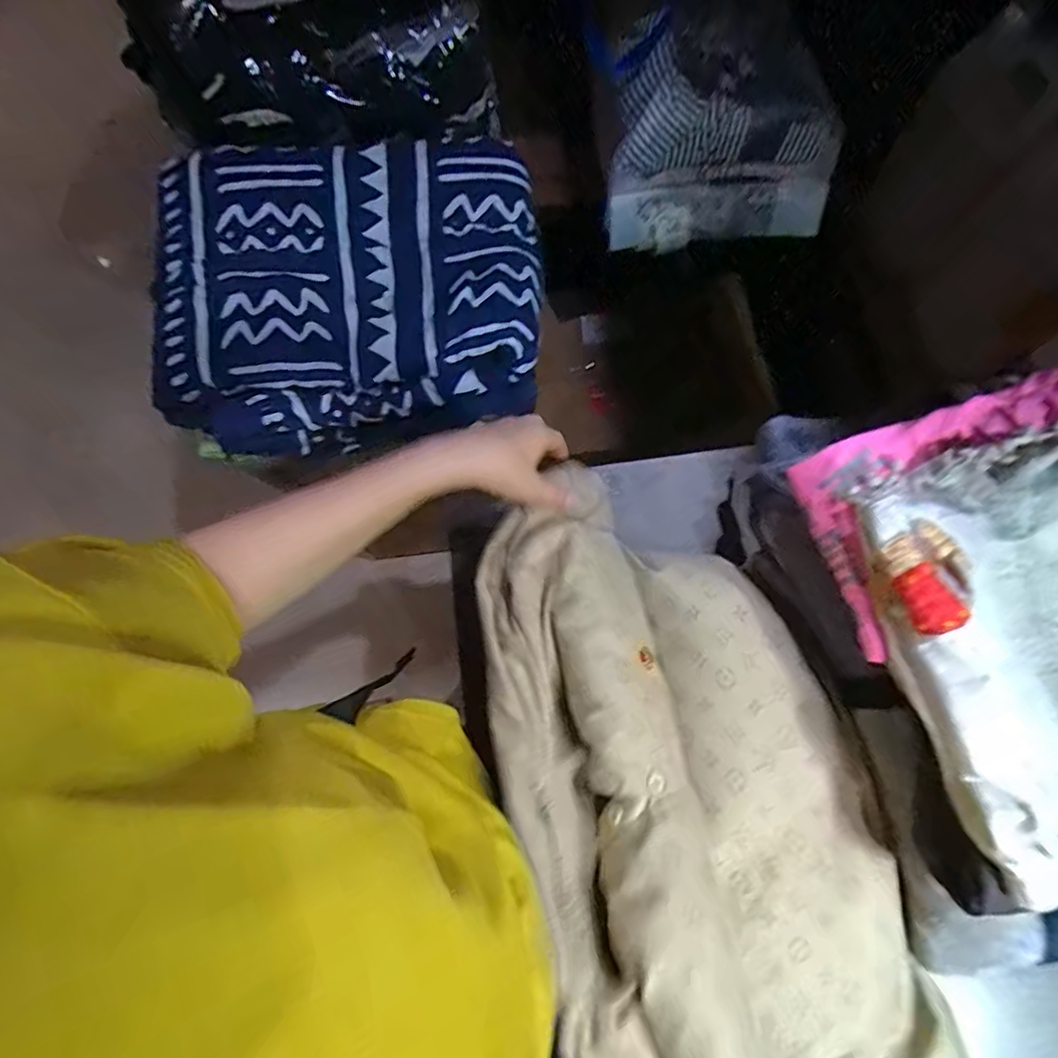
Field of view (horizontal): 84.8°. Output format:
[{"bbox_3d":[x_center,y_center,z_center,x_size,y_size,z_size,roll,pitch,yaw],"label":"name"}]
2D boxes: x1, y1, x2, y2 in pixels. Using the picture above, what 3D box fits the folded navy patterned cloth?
[{"bbox_3d":[-0.235,-0.322,0.776,0.478,0.163,0.376,-3,71,1],"label":"folded navy patterned cloth"}]

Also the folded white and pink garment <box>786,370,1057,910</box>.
[{"bbox_3d":[0.383,0.054,0.415,0.255,0.049,0.329,-16,71,-3],"label":"folded white and pink garment"}]

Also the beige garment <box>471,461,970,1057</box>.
[{"bbox_3d":[0.134,0.235,0.469,0.274,0.114,0.564,-17,71,-3],"label":"beige garment"}]

